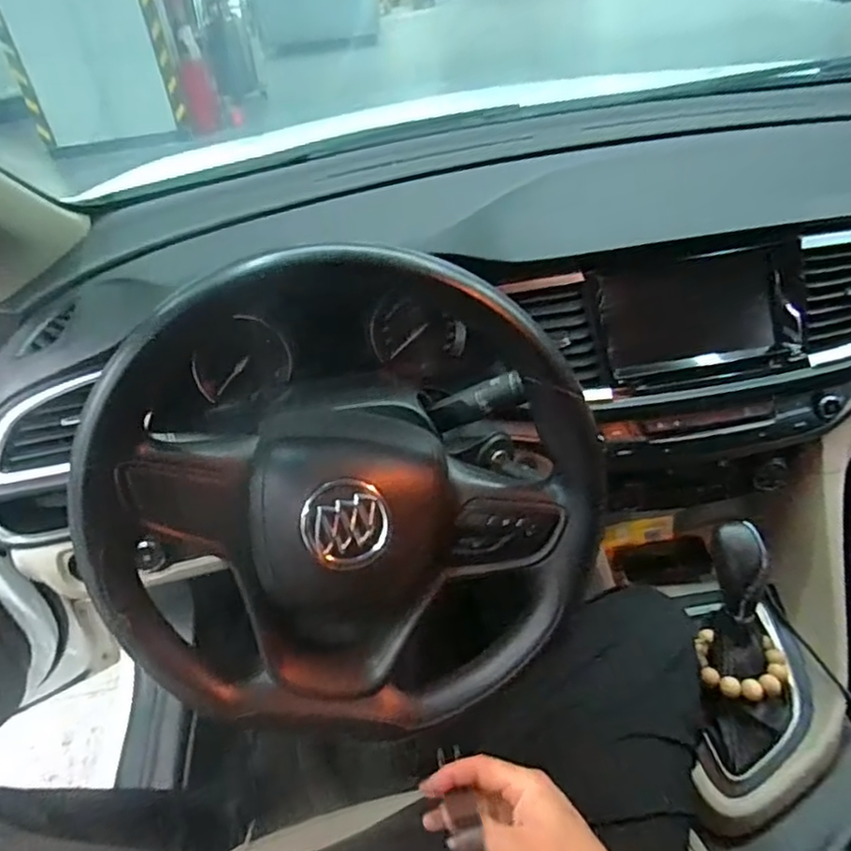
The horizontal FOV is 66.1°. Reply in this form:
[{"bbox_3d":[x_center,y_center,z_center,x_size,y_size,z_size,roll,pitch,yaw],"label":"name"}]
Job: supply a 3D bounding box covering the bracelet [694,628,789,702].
[{"bbox_3d":[0.324,0.243,0.666,0.086,0.023,0.076,4,39,15],"label":"bracelet"}]

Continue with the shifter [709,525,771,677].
[{"bbox_3d":[0.318,0.177,0.671,0.049,0.160,0.059,-6,16,2],"label":"shifter"}]

